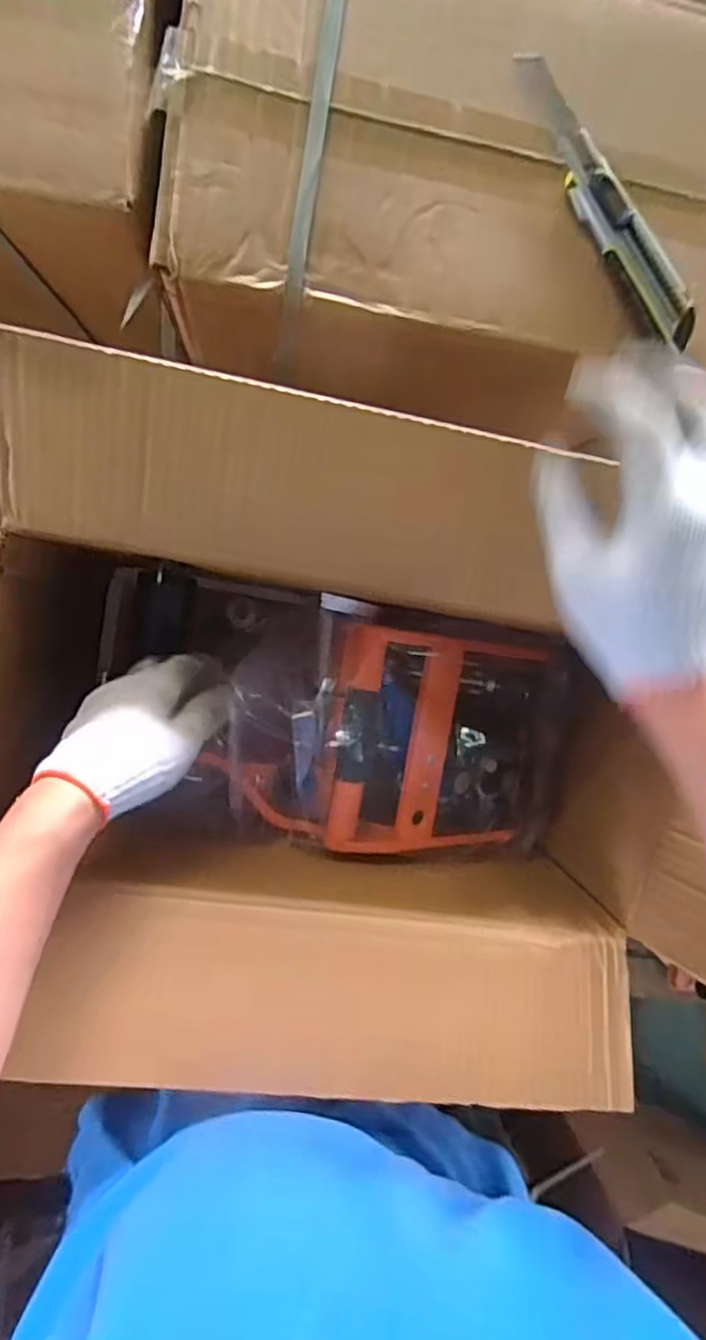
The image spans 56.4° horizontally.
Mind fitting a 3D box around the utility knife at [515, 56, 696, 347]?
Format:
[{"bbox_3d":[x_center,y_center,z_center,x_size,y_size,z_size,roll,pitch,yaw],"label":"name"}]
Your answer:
[{"bbox_3d":[0.174,-0.321,0.454,0.034,0.022,0.215,-32,99,-3],"label":"utility knife"}]

